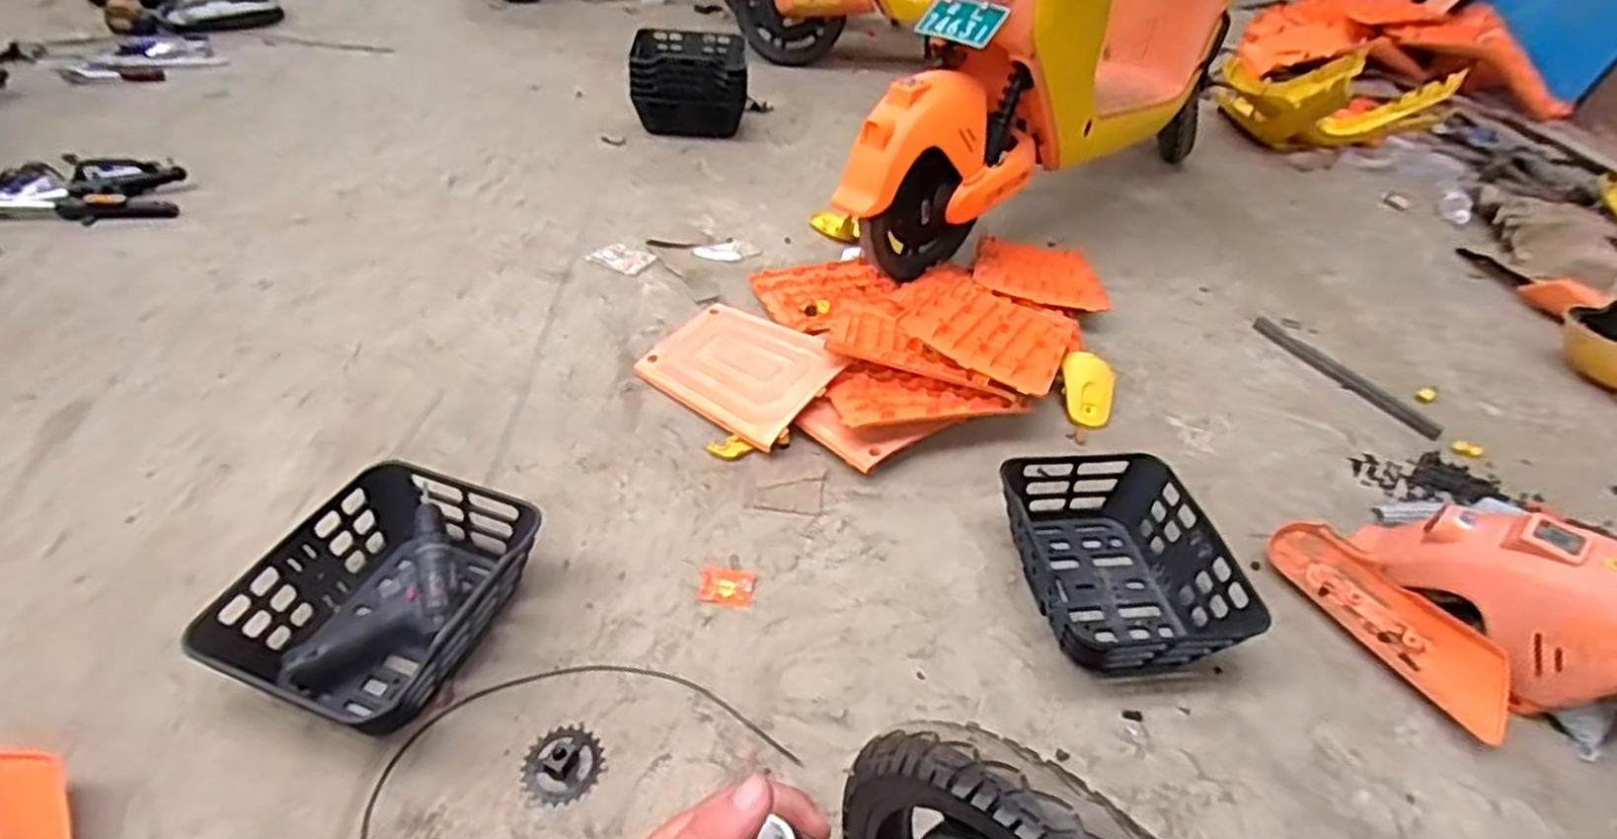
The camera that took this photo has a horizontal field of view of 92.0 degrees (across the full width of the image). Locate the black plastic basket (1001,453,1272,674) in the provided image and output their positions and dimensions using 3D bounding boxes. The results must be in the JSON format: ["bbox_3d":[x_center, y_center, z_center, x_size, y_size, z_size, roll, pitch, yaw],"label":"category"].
[{"bbox_3d":[0.425,0.191,1.098,0.278,0.103,0.324,-2,43,-8],"label":"black plastic basket"}]

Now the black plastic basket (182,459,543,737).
[{"bbox_3d":[-0.503,0.214,0.957,0.268,0.118,0.313,15,44,11],"label":"black plastic basket"}]

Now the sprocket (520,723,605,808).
[{"bbox_3d":[-0.271,0.380,0.865,0.086,0.012,0.083,3,43,-3],"label":"sprocket"}]

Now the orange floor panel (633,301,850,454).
[{"bbox_3d":[-0.113,-0.094,1.365,0.314,0.021,0.244,27,55,26],"label":"orange floor panel"}]

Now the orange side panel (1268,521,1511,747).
[{"bbox_3d":[0.804,0.270,1.082,0.098,0.066,0.340,-19,48,-24],"label":"orange side panel"}]

